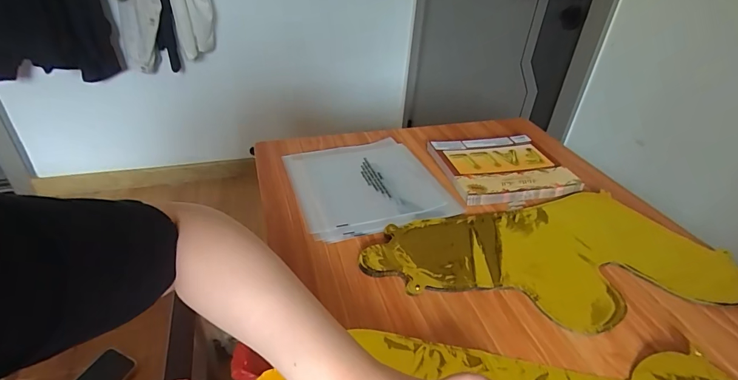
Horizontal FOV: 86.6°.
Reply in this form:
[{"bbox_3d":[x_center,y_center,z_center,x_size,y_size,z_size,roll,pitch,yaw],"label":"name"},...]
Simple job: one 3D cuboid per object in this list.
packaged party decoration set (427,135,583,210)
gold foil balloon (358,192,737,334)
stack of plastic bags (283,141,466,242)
[{"bbox_3d":[0.210,-0.039,0.630,0.184,0.015,0.164,-8,36,-14],"label":"packaged party decoration set"},{"bbox_3d":[0.214,0.078,0.473,0.429,0.014,0.195,-6,36,-12],"label":"gold foil balloon"},{"bbox_3d":[-0.005,-0.010,0.595,0.207,0.013,0.219,-11,37,-18],"label":"stack of plastic bags"}]

